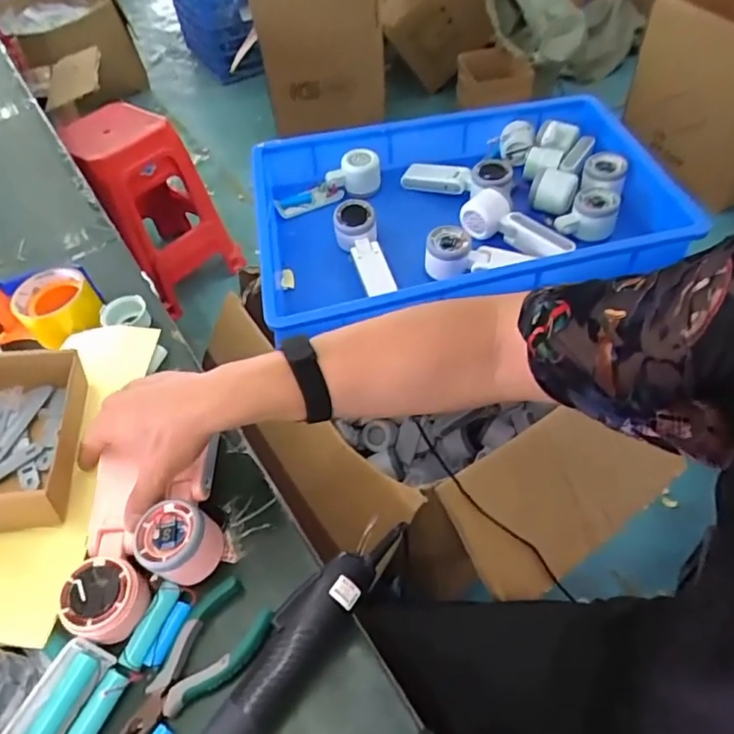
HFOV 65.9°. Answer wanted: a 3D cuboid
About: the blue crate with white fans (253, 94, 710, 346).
[{"bbox_3d":[0.124,-0.227,0.821,0.561,0.103,0.382,-12,49,-4],"label":"blue crate with white fans"}]

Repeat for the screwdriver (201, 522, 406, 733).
[{"bbox_3d":[-0.060,0.220,0.421,0.047,0.049,0.235,28,58,27],"label":"screwdriver"}]

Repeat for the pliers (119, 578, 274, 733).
[{"bbox_3d":[-0.142,0.234,0.427,0.060,0.025,0.151,34,60,30],"label":"pliers"}]

